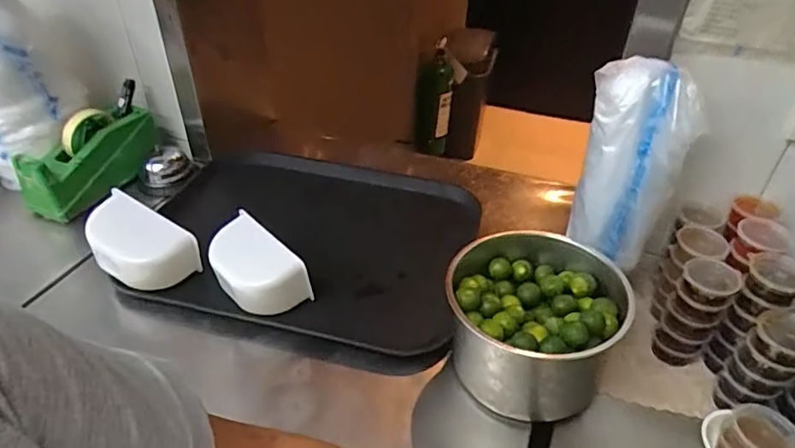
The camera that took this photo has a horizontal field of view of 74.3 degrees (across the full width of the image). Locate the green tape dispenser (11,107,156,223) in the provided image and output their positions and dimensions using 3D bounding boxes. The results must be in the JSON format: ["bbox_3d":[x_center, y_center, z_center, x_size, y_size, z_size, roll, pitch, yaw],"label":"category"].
[{"bbox_3d":[-0.464,-0.107,0.809,0.086,0.098,0.223,19,54,21],"label":"green tape dispenser"}]

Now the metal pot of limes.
[{"bbox_3d":[0.141,0.107,0.564,0.163,0.130,0.181,17,41,19],"label":"metal pot of limes"}]

